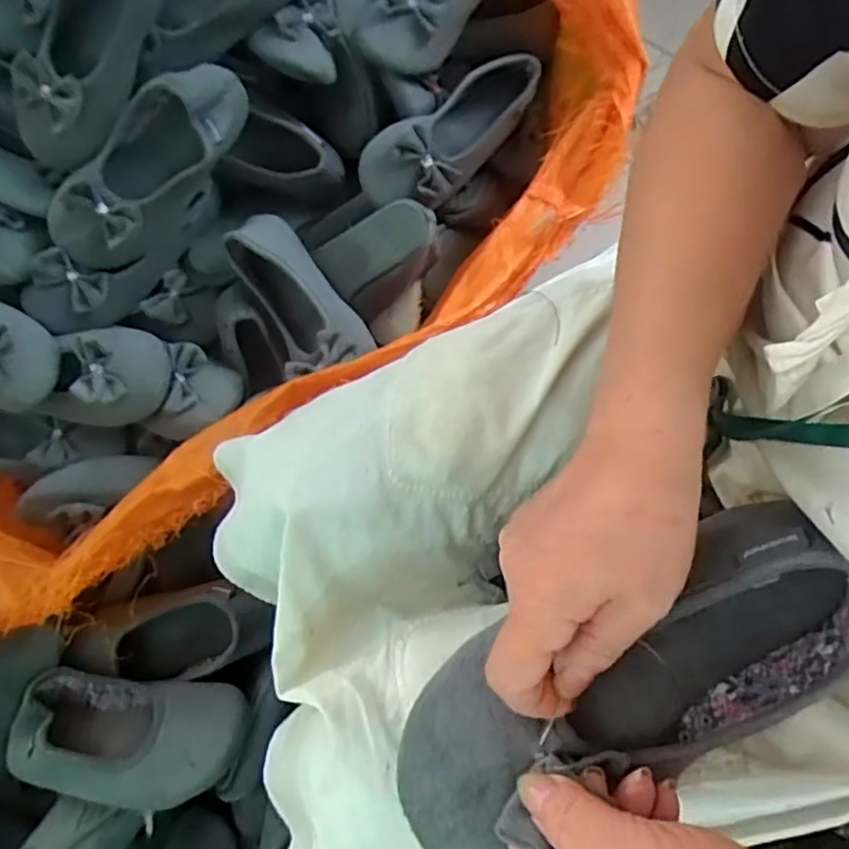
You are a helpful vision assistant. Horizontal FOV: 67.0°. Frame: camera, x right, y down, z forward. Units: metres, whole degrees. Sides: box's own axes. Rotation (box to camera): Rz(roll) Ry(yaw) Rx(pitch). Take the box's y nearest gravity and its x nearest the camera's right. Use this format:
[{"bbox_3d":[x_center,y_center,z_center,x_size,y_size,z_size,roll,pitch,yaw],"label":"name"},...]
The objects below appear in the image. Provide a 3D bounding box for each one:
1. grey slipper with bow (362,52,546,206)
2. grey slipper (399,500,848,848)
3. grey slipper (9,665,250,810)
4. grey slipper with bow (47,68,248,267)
[{"bbox_3d":[0.030,-0.315,0.699,0.230,0.065,0.084,-43,75,-10],"label":"grey slipper with bow"},{"bbox_3d":[0.090,0.114,0.287,0.218,0.063,0.083,-25,73,-5],"label":"grey slipper"},{"bbox_3d":[-0.265,0.271,0.560,0.228,0.057,0.092,-3,71,20],"label":"grey slipper"},{"bbox_3d":[-0.279,-0.268,0.648,0.098,0.069,0.237,35,77,12],"label":"grey slipper with bow"}]

